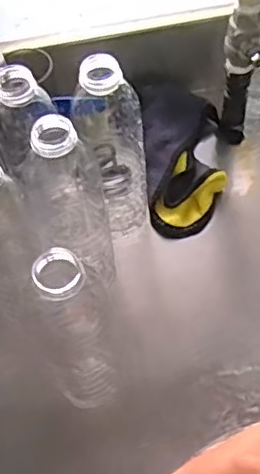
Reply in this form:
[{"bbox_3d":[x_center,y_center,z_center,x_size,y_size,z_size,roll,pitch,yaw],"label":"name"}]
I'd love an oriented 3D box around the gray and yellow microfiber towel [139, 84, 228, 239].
[{"bbox_3d":[0.052,-0.089,0.658,0.100,0.053,0.178,-4,56,0],"label":"gray and yellow microfiber towel"}]

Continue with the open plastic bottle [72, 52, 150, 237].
[{"bbox_3d":[-0.017,-0.089,0.559,0.059,0.202,0.075,-3,56,1],"label":"open plastic bottle"}]

